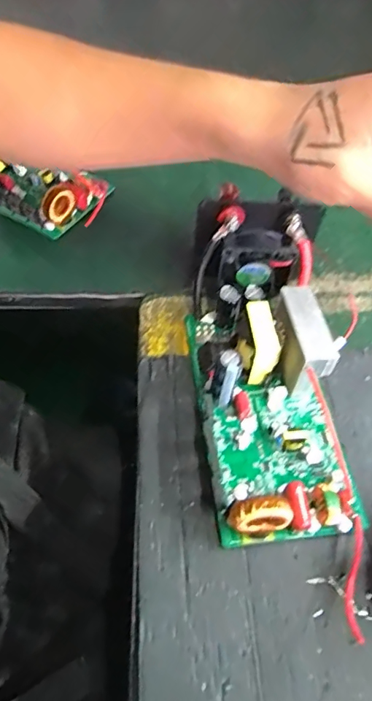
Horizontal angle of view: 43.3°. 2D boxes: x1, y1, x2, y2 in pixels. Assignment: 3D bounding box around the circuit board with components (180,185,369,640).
[{"bbox_3d":[0.059,0.013,0.325,0.111,0.080,0.280,2,56,-1],"label":"circuit board with components"}]

